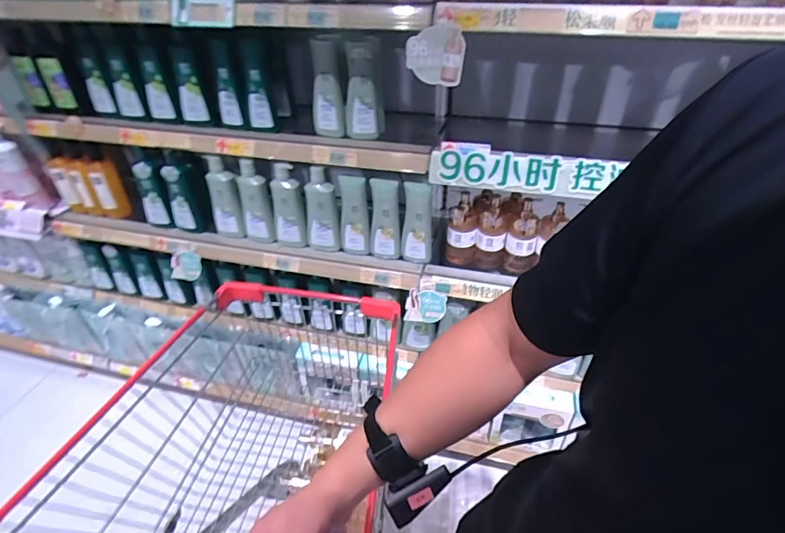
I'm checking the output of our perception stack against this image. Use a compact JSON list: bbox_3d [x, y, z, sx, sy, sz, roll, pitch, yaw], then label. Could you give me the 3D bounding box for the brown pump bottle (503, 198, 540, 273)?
[{"bbox_3d":[0.326,-0.073,1.095,0.072,0.174,0.073,27,47,32],"label":"brown pump bottle"}]

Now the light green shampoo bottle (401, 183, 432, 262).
[{"bbox_3d":[0.060,-0.101,1.114,0.079,0.221,0.054,-1,38,2],"label":"light green shampoo bottle"}]

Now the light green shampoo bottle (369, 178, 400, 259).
[{"bbox_3d":[-0.022,-0.109,1.127,0.081,0.225,0.058,0,38,3],"label":"light green shampoo bottle"}]

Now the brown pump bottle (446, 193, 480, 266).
[{"bbox_3d":[0.176,-0.092,1.127,0.076,0.174,0.064,-1,38,1],"label":"brown pump bottle"}]

